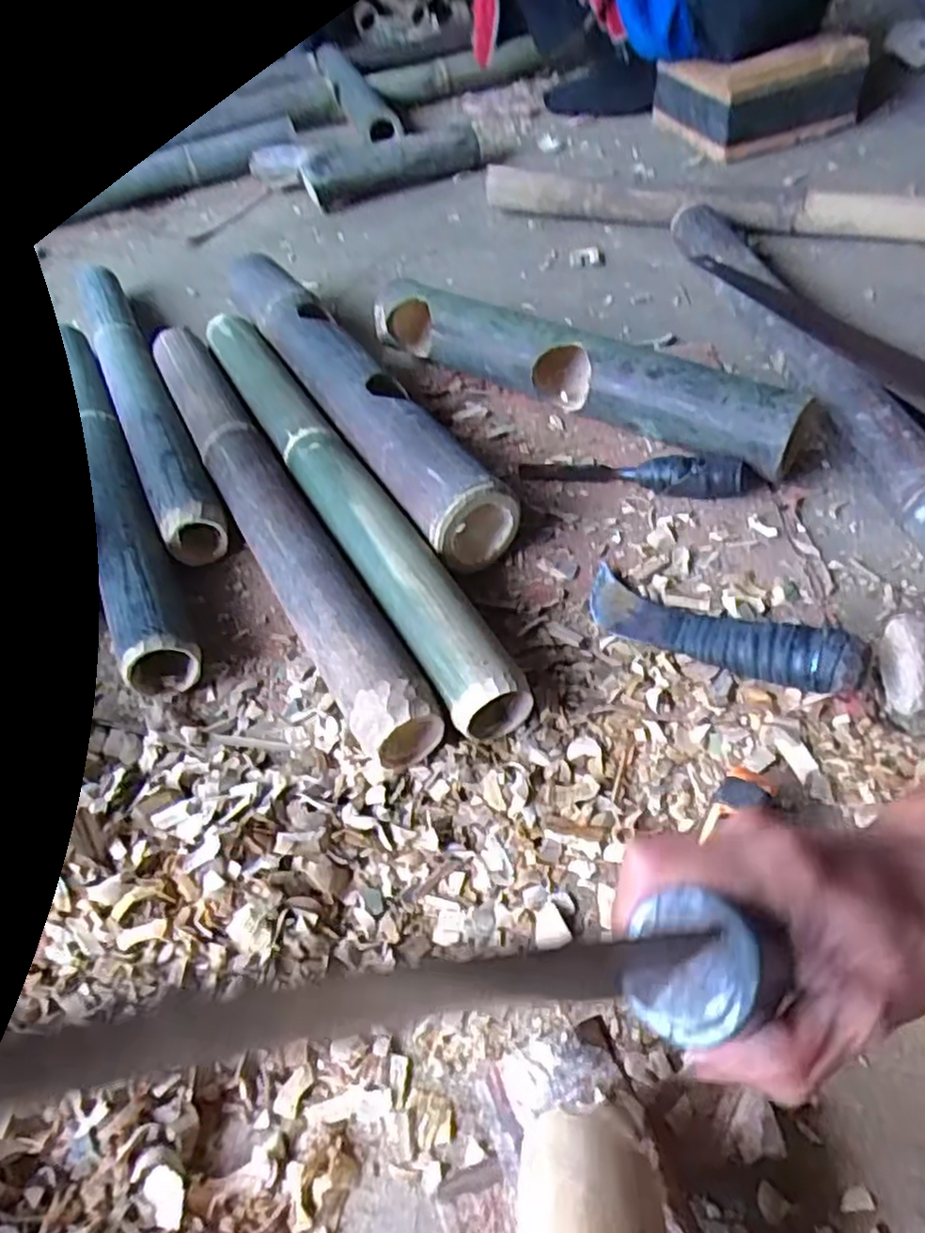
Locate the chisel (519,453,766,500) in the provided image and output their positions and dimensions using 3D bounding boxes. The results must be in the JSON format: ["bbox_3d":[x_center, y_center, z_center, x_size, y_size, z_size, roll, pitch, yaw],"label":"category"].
[{"bbox_3d":[0.160,-0.135,0.669,0.214,0.043,0.031,11,53,17],"label":"chisel"}]

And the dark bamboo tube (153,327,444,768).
[{"bbox_3d":[-0.194,-0.125,0.684,0.066,0.058,0.648,-27,52,-14],"label":"dark bamboo tube"}]

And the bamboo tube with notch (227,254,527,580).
[{"bbox_3d":[-0.132,-0.264,0.782,0.084,0.078,0.607,-27,52,-14],"label":"bamboo tube with notch"}]

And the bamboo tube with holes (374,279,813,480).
[{"bbox_3d":[0.103,-0.256,0.746,0.487,0.085,0.060,29,60,27],"label":"bamboo tube with holes"}]

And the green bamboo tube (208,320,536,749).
[{"bbox_3d":[-0.131,-0.146,0.693,0.063,0.063,0.667,-26,52,-13],"label":"green bamboo tube"}]

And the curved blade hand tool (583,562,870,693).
[{"bbox_3d":[0.186,0.009,0.548,0.208,0.034,0.054,18,54,40],"label":"curved blade hand tool"}]

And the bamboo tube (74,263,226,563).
[{"bbox_3d":[-0.350,-0.232,0.806,0.059,0.048,0.492,-25,52,-13],"label":"bamboo tube"}]

